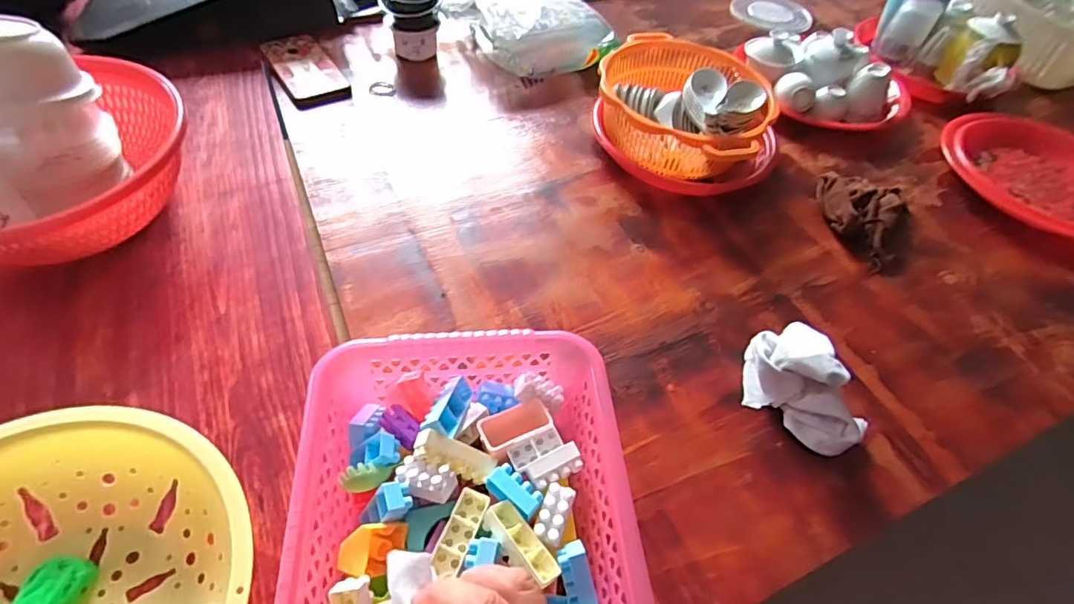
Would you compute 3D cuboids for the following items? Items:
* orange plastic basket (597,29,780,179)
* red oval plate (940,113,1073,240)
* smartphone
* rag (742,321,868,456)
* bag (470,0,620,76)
[{"bbox_3d":[0.183,-0.244,0.692,0.209,0.079,0.201,30,56,17],"label":"orange plastic basket"},{"bbox_3d":[0.645,-0.155,0.690,0.239,0.037,0.214,28,56,15],"label":"red oval plate"},{"bbox_3d":[-0.318,-0.318,0.745,0.079,0.019,0.157,-27,60,-23],"label":"smartphone"},{"bbox_3d":[0.236,0.071,0.479,0.077,0.064,0.120,-14,56,-15],"label":"rag"},{"bbox_3d":[0.004,-0.421,0.819,0.189,0.070,0.180,-14,56,-15],"label":"bag"}]

